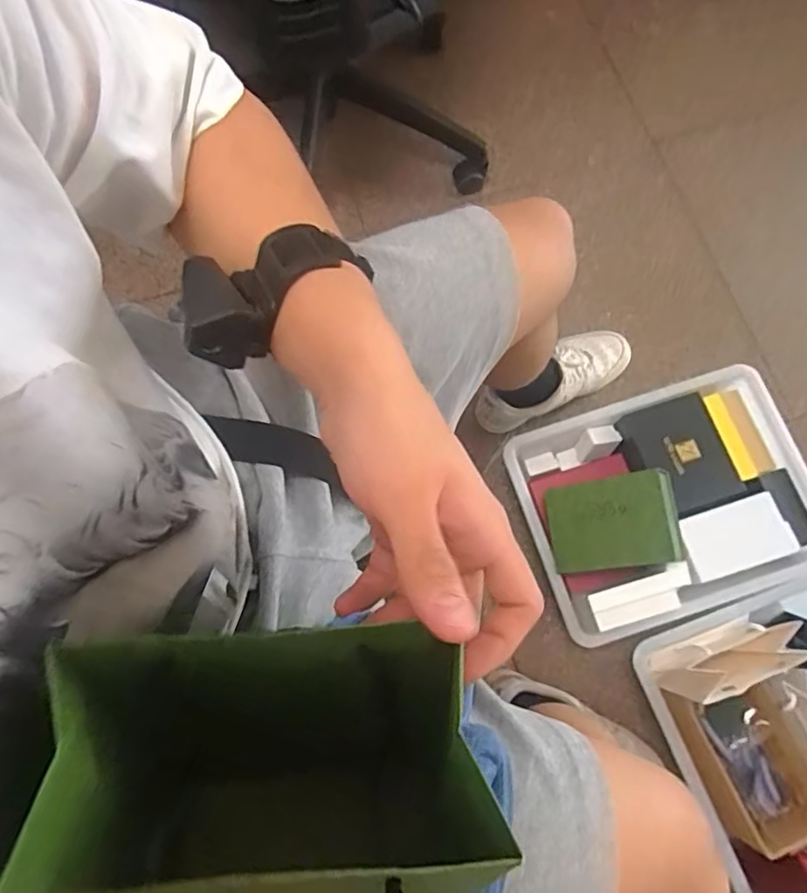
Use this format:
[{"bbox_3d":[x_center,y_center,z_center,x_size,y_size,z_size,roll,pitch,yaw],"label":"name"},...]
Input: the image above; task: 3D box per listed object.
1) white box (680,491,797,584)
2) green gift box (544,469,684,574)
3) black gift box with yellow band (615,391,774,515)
[{"bbox_3d":[0.485,0.134,0.892,0.151,0.032,0.093,-17,76,-3],"label":"white box"},{"bbox_3d":[0.305,0.112,0.887,0.168,0.063,0.128,-10,82,31],"label":"green gift box"},{"bbox_3d":[0.458,0.004,0.941,0.205,0.036,0.165,-18,76,-3],"label":"black gift box with yellow band"}]

